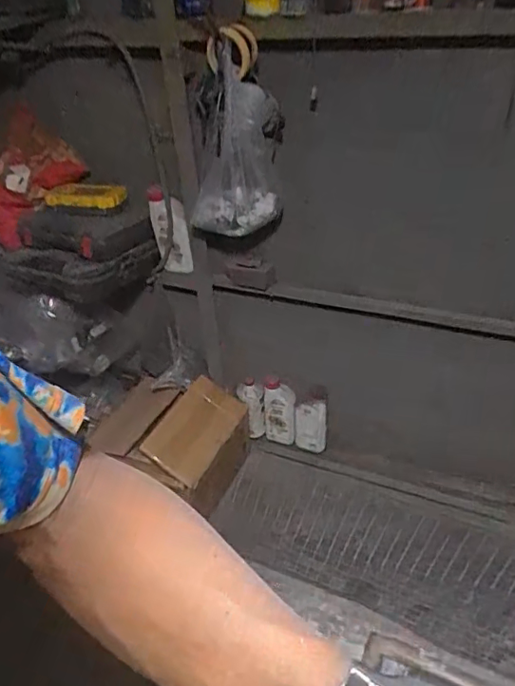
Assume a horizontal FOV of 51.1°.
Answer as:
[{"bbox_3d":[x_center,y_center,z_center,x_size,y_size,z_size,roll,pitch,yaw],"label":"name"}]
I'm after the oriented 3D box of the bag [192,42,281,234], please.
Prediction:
[{"bbox_3d":[-0.053,-0.403,1.179,0.206,0.341,0.164,-8,36,-5],"label":"bag"}]

